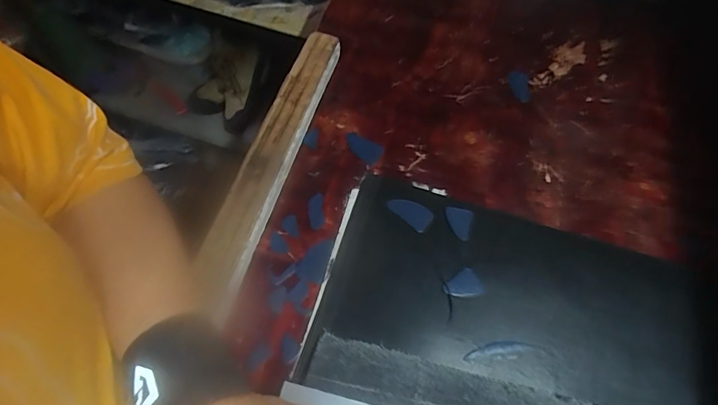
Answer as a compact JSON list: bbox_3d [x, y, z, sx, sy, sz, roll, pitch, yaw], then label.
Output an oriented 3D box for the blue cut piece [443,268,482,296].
[{"bbox_3d":[0.083,0.067,0.357,0.028,0.004,0.022,-25,66,-17],"label":"blue cut piece"}]

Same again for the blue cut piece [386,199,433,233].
[{"bbox_3d":[0.046,0.008,0.390,0.038,0.005,0.023,41,66,17],"label":"blue cut piece"}]

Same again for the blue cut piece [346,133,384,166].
[{"bbox_3d":[0.003,-0.051,0.424,0.038,0.004,0.022,24,75,10],"label":"blue cut piece"}]

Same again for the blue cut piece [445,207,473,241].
[{"bbox_3d":[0.085,0.017,0.386,0.023,0.006,0.029,19,61,6],"label":"blue cut piece"}]

